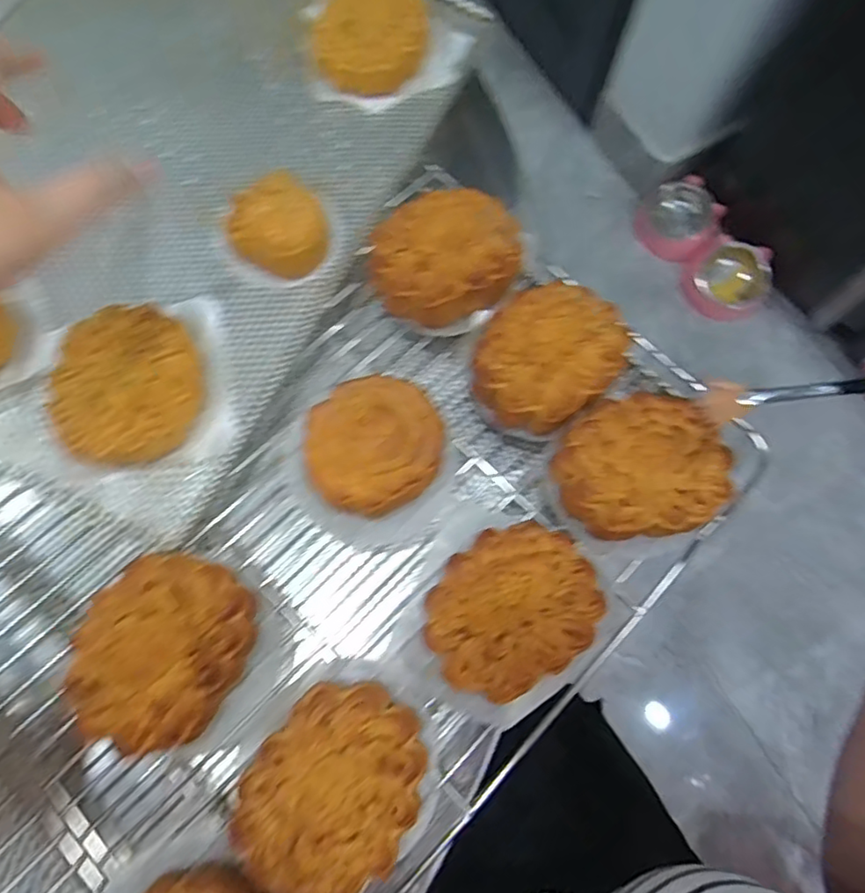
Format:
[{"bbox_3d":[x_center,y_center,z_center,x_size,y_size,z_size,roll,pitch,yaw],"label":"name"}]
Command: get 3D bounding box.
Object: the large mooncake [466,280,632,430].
[{"bbox_3d":[0.067,-0.052,0.347,0.067,0.037,0.088,38,74,10],"label":"large mooncake"}]

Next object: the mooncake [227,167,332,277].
[{"bbox_3d":[-0.095,-0.133,0.372,0.052,0.030,0.055,-36,76,-13],"label":"mooncake"}]

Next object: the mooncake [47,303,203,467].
[{"bbox_3d":[-0.165,-0.035,0.330,0.069,0.025,0.090,5,71,0],"label":"mooncake"}]

